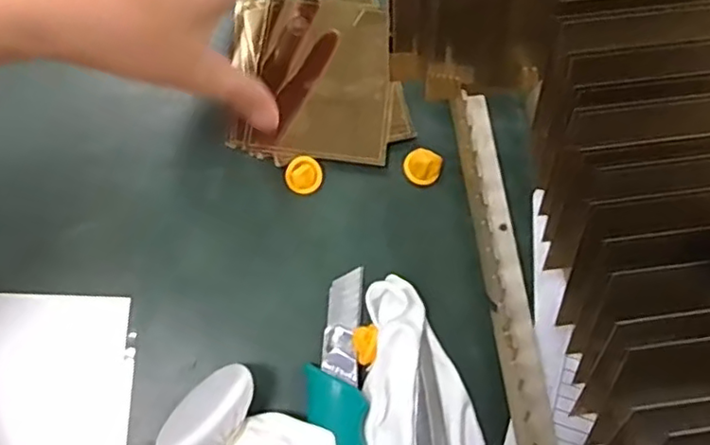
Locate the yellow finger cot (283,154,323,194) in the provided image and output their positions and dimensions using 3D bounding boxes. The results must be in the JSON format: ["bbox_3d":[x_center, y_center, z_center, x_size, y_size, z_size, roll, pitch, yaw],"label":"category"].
[{"bbox_3d":[-0.029,-0.026,0.346,0.020,0.007,0.020,27,77,5],"label":"yellow finger cot"}]

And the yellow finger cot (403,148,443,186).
[{"bbox_3d":[0.038,-0.032,0.347,0.020,0.012,0.017,34,78,6],"label":"yellow finger cot"}]

